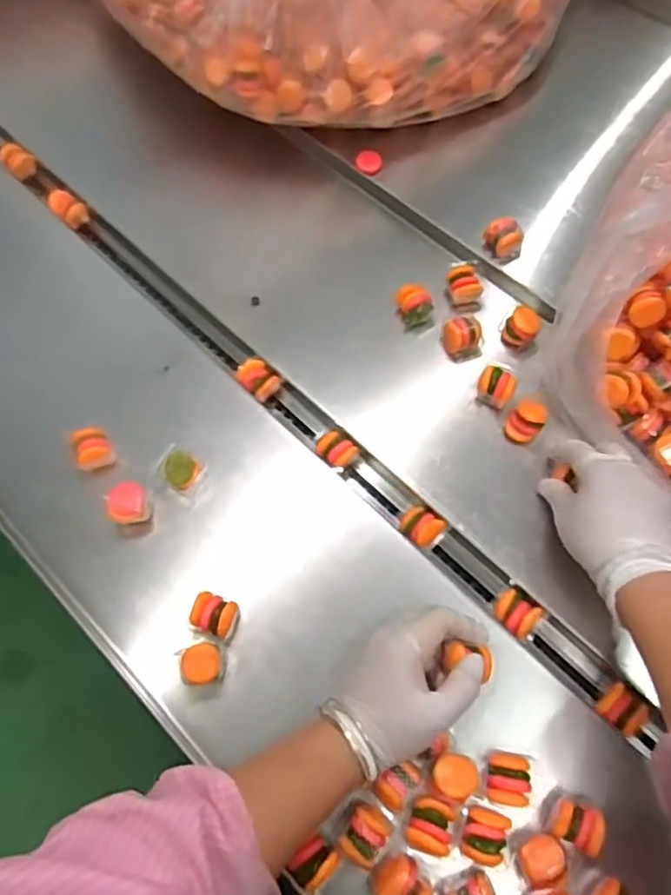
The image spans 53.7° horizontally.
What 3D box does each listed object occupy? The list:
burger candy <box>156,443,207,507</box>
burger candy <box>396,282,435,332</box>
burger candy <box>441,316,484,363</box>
[{"bbox_3d":[-0.132,0.023,0.563,0.033,0.028,0.035,20,65,10],"label":"burger candy"},{"bbox_3d":[0.079,-0.139,0.651,0.038,0.041,0.034,7,63,3],"label":"burger candy"},{"bbox_3d":[0.120,-0.103,0.627,0.035,0.034,0.030,-13,64,-7],"label":"burger candy"}]

